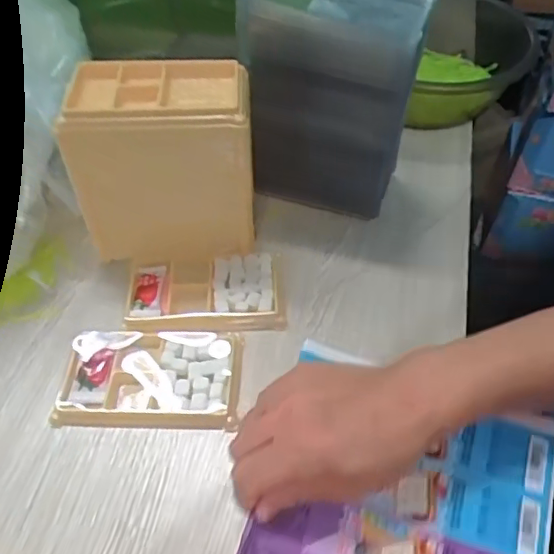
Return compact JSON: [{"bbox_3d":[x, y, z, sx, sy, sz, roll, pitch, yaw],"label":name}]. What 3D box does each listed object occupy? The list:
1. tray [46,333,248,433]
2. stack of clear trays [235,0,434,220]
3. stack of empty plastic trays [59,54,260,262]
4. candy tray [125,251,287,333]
[{"bbox_3d":[-0.096,0.077,0.427,0.135,0.011,0.078,1,49,3],"label":"tray"},{"bbox_3d":[0.047,-0.159,0.508,0.147,0.190,0.089,13,51,13],"label":"stack of clear trays"},{"bbox_3d":[-0.092,-0.092,0.474,0.143,0.150,0.087,-1,49,1],"label":"stack of empty plastic trays"},{"bbox_3d":[-0.061,0.012,0.473,0.130,0.014,0.078,-3,49,-1],"label":"candy tray"}]

